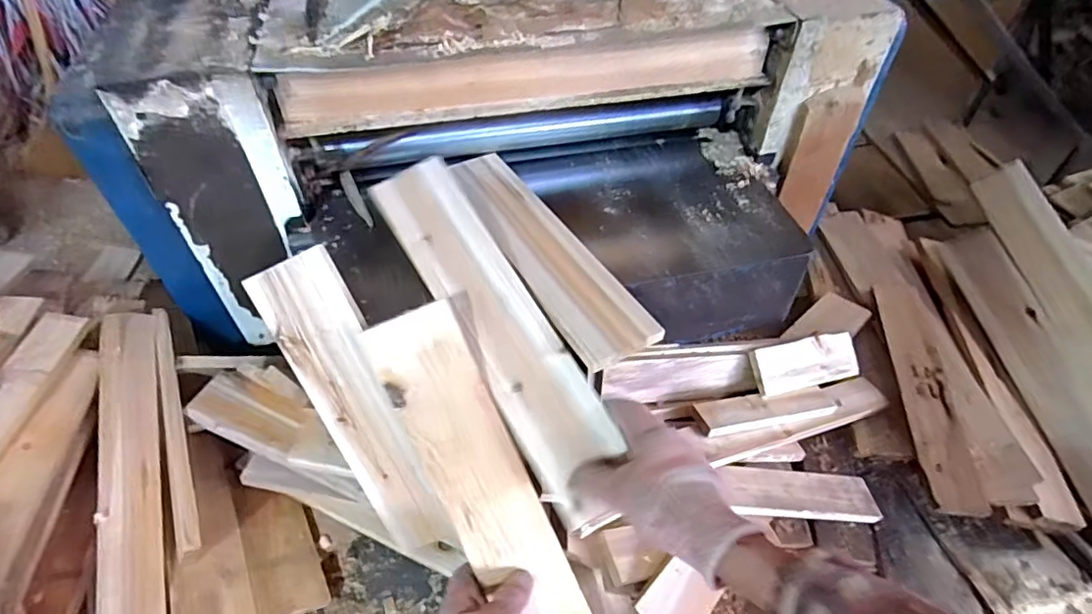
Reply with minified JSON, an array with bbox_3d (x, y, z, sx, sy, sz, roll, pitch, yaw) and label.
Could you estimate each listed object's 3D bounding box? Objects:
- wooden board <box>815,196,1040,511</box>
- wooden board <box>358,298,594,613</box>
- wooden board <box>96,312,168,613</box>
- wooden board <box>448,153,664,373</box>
[{"bbox_3d":[0.518,0.026,0.805,0.136,0.036,0.544,5,48,4],"label":"wooden board"},{"bbox_3d":[-0.044,0.183,0.513,0.078,0.385,0.010,-25,8,-7],"label":"wooden board"},{"bbox_3d":[-0.395,0.219,0.542,0.053,0.013,0.494,10,49,-47],"label":"wooden board"},{"bbox_3d":[-0.006,-0.070,0.603,0.087,0.017,0.335,-22,51,-19],"label":"wooden board"}]

